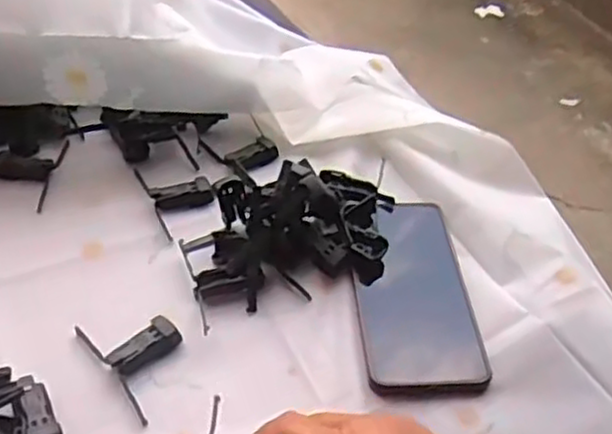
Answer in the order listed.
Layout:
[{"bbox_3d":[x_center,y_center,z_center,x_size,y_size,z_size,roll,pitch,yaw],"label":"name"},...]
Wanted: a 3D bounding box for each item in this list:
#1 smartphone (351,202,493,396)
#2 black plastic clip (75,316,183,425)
[{"bbox_3d":[0.073,0.053,0.502,0.077,0.015,0.160,-4,44,-2],"label":"smartphone"},{"bbox_3d":[-0.103,0.083,0.453,0.051,0.012,0.083,-26,52,-33],"label":"black plastic clip"}]

